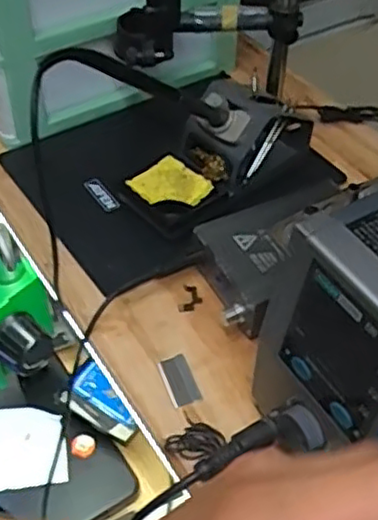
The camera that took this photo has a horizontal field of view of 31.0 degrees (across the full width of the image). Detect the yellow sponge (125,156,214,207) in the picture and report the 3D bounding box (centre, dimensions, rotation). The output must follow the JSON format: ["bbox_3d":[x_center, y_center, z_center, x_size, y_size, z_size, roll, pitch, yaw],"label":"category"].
[{"bbox_3d":[-0.016,-0.060,0.561,0.046,0.011,0.055,-34,56,-28],"label":"yellow sponge"}]

